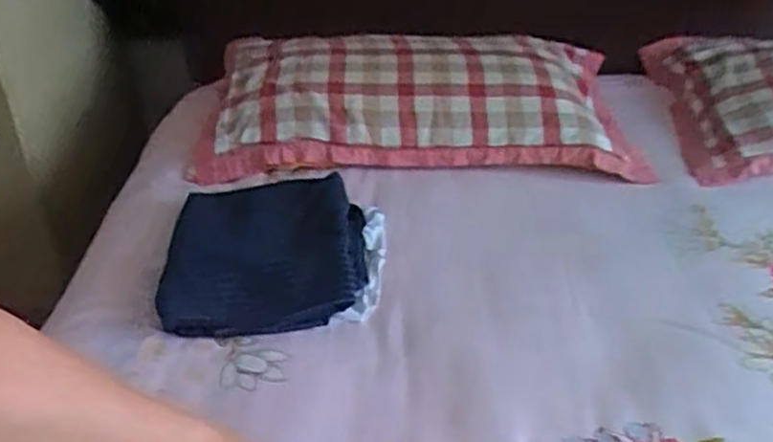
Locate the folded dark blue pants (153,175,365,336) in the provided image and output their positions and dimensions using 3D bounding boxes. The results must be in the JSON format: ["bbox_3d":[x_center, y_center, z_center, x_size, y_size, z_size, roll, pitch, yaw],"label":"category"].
[{"bbox_3d":[-0.164,0.040,0.981,0.264,0.046,0.302,-3,31,-3],"label":"folded dark blue pants"}]

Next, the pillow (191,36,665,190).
[{"bbox_3d":[0.035,-0.216,1.239,0.712,0.142,0.367,-4,31,4],"label":"pillow"}]

